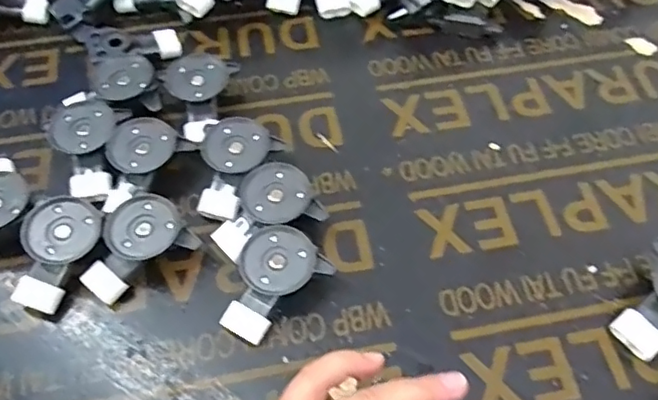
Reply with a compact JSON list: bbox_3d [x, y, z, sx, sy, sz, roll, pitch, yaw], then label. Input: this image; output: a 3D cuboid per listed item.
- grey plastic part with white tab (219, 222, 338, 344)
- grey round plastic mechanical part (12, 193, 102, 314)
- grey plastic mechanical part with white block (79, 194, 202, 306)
[{"bbox_3d":[-0.037,0.048,0.347,0.066,0.029,0.043,-37,65,-21],"label":"grey plastic part with white tab"},{"bbox_3d":[-0.164,0.032,0.352,0.038,0.035,0.064,29,62,17],"label":"grey round plastic mechanical part"},{"bbox_3d":[-0.120,0.029,0.358,0.065,0.028,0.041,-34,63,-19],"label":"grey plastic mechanical part with white block"}]

